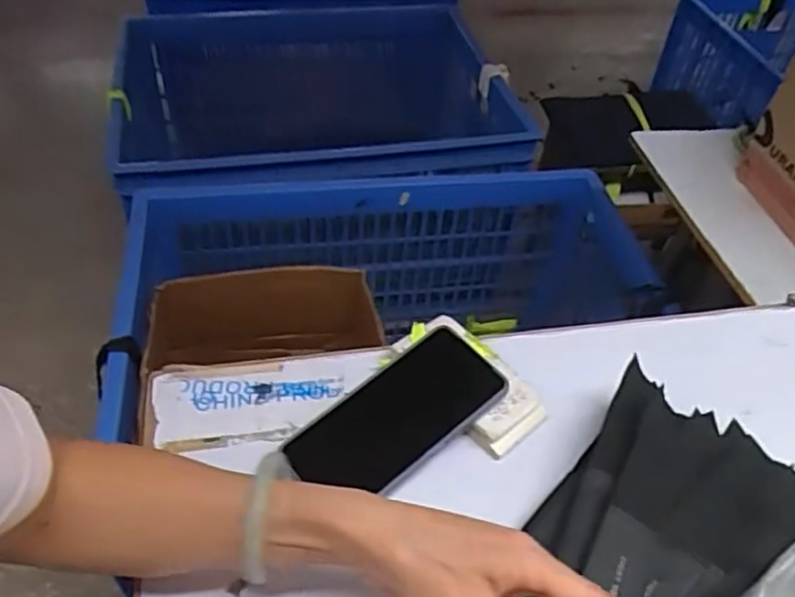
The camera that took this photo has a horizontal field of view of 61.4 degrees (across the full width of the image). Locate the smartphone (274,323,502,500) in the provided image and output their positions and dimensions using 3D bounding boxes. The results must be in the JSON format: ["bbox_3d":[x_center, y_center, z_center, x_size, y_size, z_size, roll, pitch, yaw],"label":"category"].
[{"bbox_3d":[0.000,0.088,0.506,0.161,0.011,0.082,-34,54,-17],"label":"smartphone"}]

